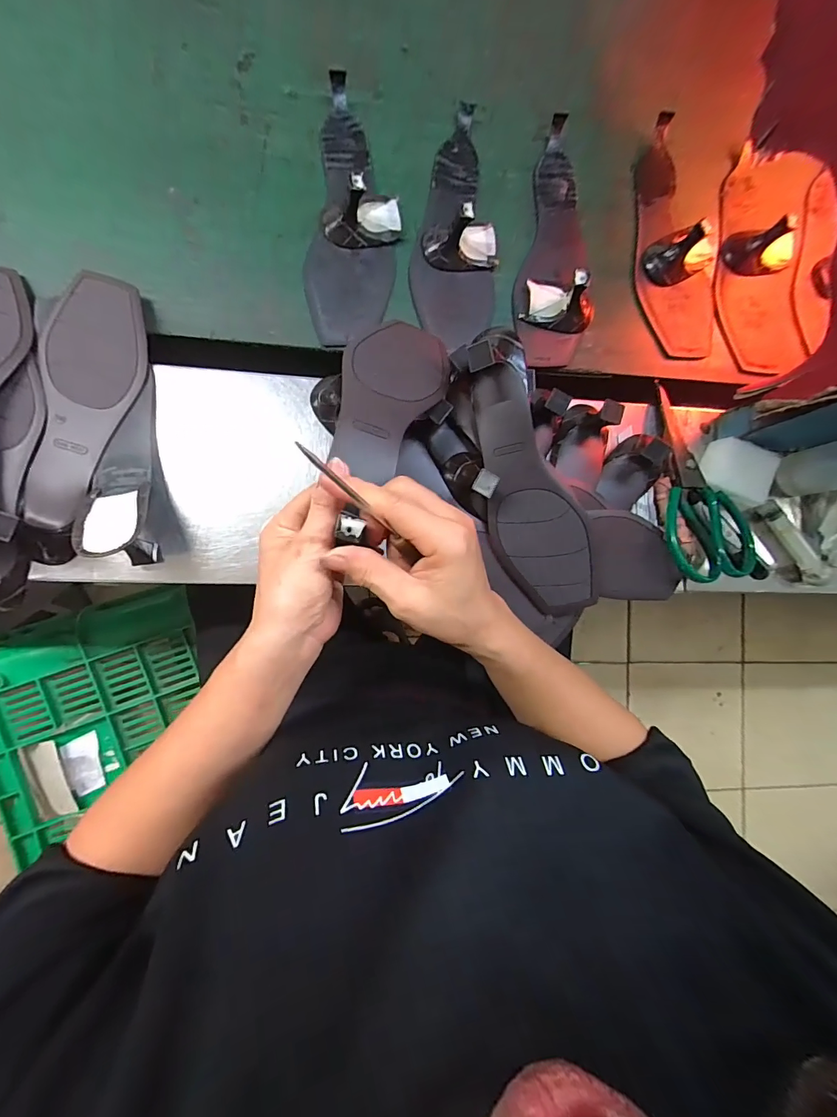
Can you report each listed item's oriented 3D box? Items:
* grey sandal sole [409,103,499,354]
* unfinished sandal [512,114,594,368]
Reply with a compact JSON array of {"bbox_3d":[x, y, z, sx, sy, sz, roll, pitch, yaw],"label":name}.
[{"bbox_3d":[0.043,-0.336,0.421,0.089,0.044,0.261,7,87,-8],"label":"grey sandal sole"},{"bbox_3d":[0.156,-0.333,0.435,0.086,0.045,0.260,7,87,-8],"label":"unfinished sandal"}]

